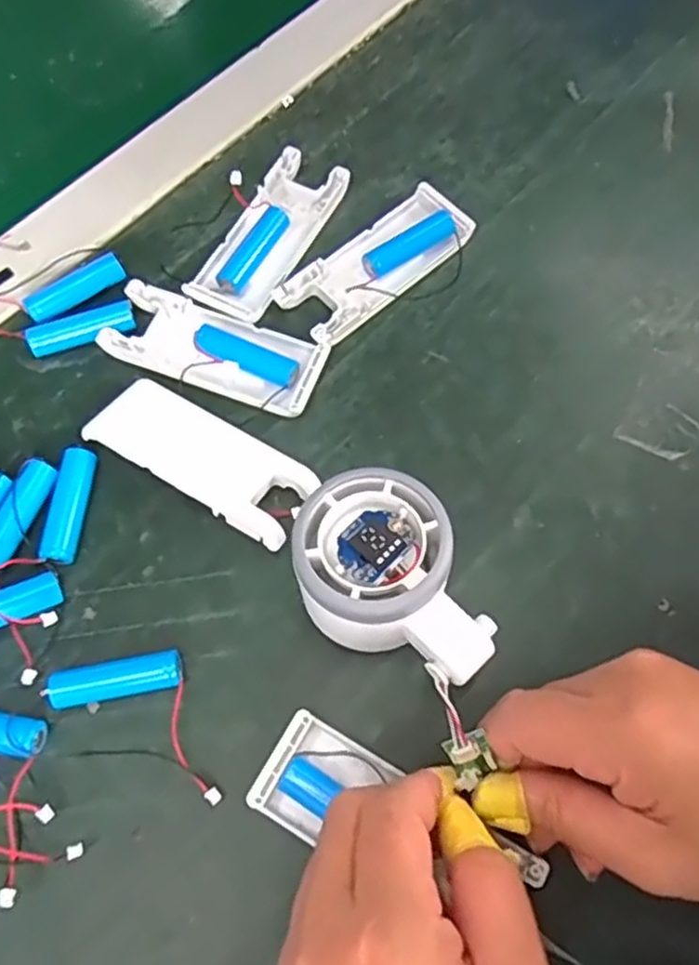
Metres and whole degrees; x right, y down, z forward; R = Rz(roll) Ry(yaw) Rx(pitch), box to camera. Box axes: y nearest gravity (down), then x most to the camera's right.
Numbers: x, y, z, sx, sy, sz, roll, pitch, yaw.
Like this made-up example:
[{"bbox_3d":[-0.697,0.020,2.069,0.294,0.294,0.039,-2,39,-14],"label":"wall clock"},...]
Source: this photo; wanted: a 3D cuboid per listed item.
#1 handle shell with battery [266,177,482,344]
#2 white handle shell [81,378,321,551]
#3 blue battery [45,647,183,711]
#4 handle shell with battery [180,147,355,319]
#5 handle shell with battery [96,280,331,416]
[{"bbox_3d":[0.014,-0.111,0.366,0.104,0.012,0.043,-40,74,-15],"label":"handle shell with battery"},{"bbox_3d":[-0.065,-0.011,0.325,0.102,0.015,0.039,31,71,11],"label":"white handle shell"},{"bbox_3d":[-0.093,0.079,0.291,0.051,0.013,0.015,-11,69,-5],"label":"blue battery"},{"bbox_3d":[-0.040,-0.128,0.372,0.040,0.011,0.102,26,70,10],"label":"handle shell with battery"},{"bbox_3d":[-0.064,-0.066,0.346,0.103,0.011,0.041,19,69,7],"label":"handle shell with battery"}]

